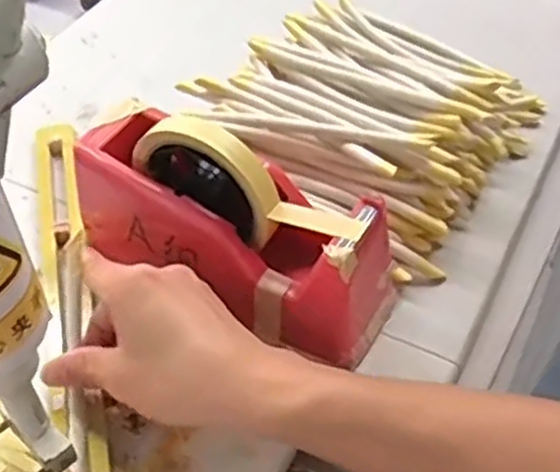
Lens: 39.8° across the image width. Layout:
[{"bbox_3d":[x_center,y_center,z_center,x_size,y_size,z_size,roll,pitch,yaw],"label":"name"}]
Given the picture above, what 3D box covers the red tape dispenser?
[{"bbox_3d":[-0.028,-0.013,0.474,0.202,0.114,0.079,22,53,17],"label":"red tape dispenser"}]

